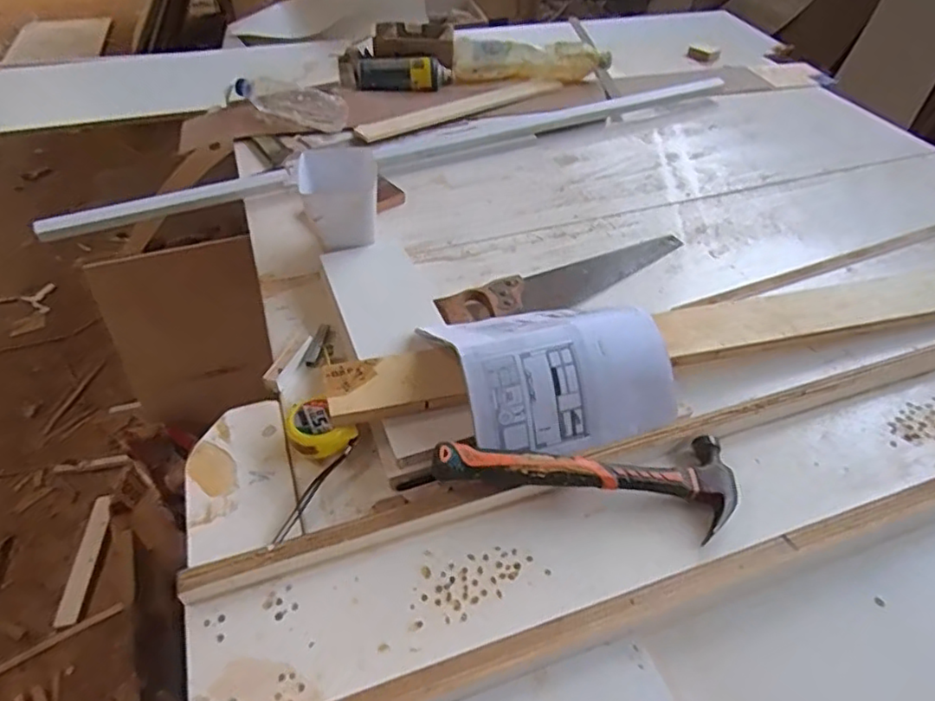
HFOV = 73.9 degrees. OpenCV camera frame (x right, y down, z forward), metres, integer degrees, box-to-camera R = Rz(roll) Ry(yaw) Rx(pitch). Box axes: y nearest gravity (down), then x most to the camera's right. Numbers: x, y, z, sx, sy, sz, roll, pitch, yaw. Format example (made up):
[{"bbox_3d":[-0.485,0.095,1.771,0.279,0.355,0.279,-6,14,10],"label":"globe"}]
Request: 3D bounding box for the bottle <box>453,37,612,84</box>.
[{"bbox_3d":[0.136,-0.615,1.308,0.330,0.070,0.083,-4,44,-6],"label":"bottle"}]

